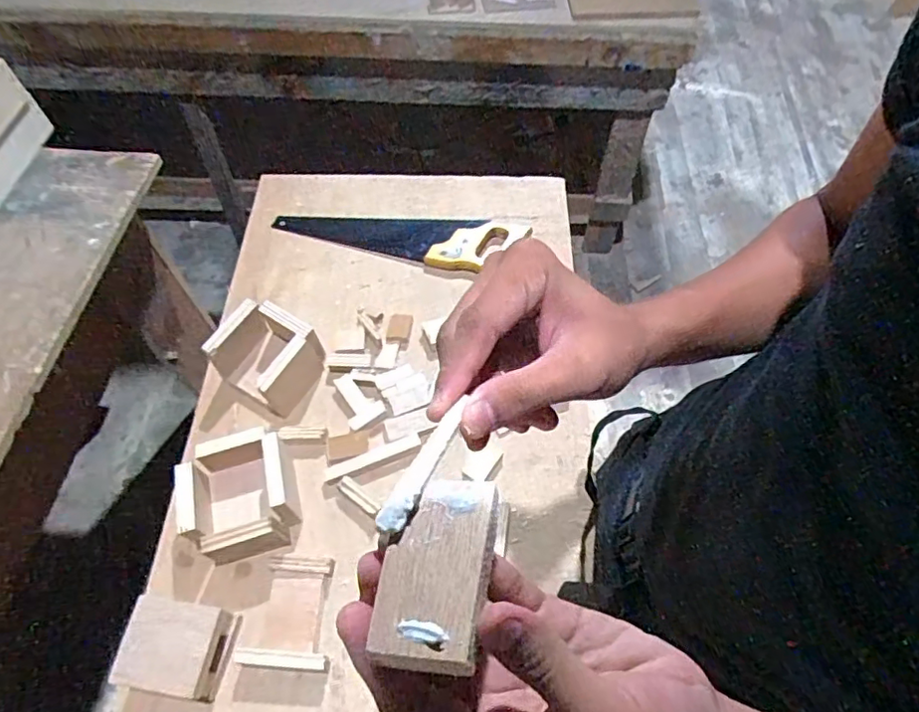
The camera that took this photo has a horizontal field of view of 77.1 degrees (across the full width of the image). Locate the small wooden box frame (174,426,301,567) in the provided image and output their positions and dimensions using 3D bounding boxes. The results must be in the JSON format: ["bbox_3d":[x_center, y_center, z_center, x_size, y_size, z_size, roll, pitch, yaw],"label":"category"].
[{"bbox_3d":[-0.264,0.164,0.683,0.121,0.060,0.133,-14,60,-7],"label":"small wooden box frame"}]

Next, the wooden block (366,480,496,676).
[{"bbox_3d":[-0.008,0.075,0.209,0.037,0.011,0.065,7,59,5],"label":"wooden block"}]

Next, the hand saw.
[{"bbox_3d":[-0.097,-0.191,0.929,0.411,0.035,0.121,3,59,2],"label":"hand saw"}]

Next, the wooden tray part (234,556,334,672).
[{"bbox_3d":[-0.188,0.282,0.636,0.094,0.029,0.114,1,60,2],"label":"wooden tray part"}]

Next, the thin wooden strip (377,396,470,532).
[{"bbox_3d":[-0.014,0.043,0.234,0.011,0.004,0.063,22,51,14],"label":"thin wooden strip"}]

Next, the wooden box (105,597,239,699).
[{"bbox_3d":[-0.294,0.300,0.597,0.096,0.054,0.086,8,60,6],"label":"wooden box"}]

